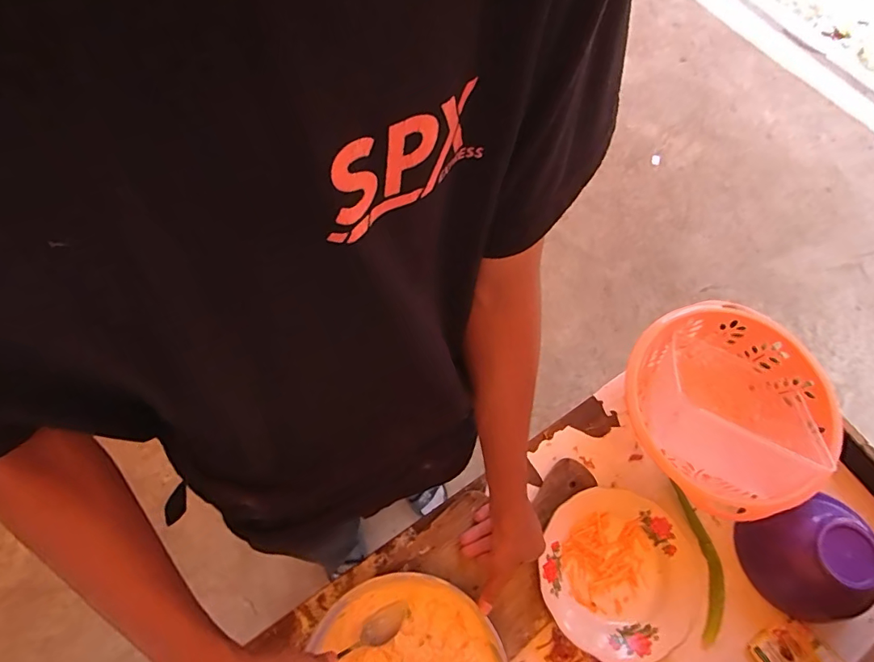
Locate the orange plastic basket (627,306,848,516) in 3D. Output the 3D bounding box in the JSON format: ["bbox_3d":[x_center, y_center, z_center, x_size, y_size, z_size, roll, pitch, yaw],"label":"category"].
[{"bbox_3d":[0.366,0.107,0.601,0.232,0.121,0.247,0,69,0],"label":"orange plastic basket"}]

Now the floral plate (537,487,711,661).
[{"bbox_3d":[0.226,0.297,0.558,0.199,0.034,0.175,26,72,8],"label":"floral plate"}]

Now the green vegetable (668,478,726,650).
[{"bbox_3d":[0.331,0.283,0.571,0.042,0.014,0.178,0,70,-1],"label":"green vegetable"}]

